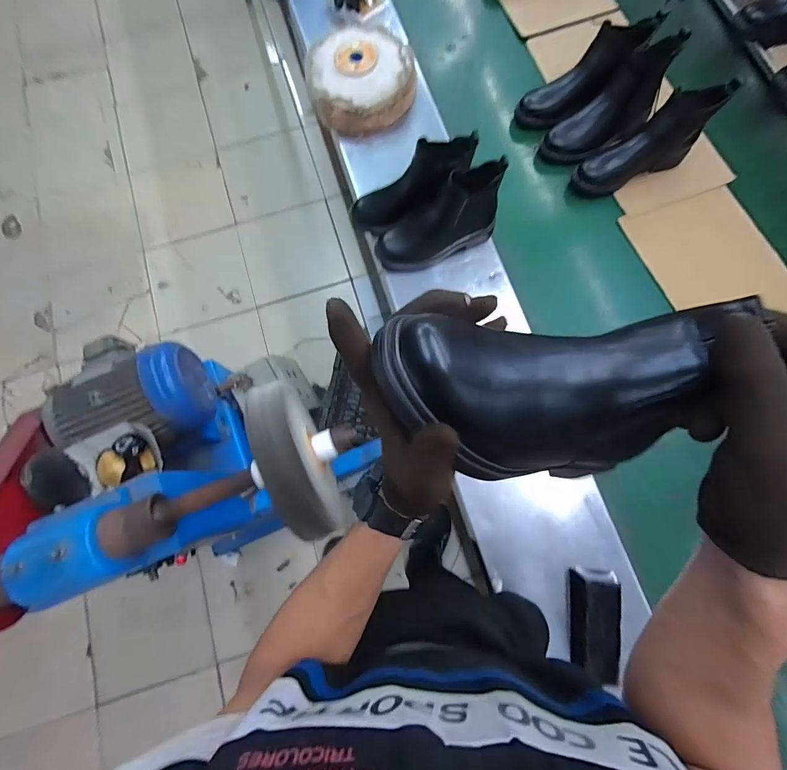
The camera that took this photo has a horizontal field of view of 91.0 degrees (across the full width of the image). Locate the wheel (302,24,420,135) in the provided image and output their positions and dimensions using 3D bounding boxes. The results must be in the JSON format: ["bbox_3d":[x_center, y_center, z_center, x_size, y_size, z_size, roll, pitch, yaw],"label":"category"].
[{"bbox_3d":[-0.067,-0.653,0.827,0.224,0.070,0.205,0,76,0],"label":"wheel"}]

